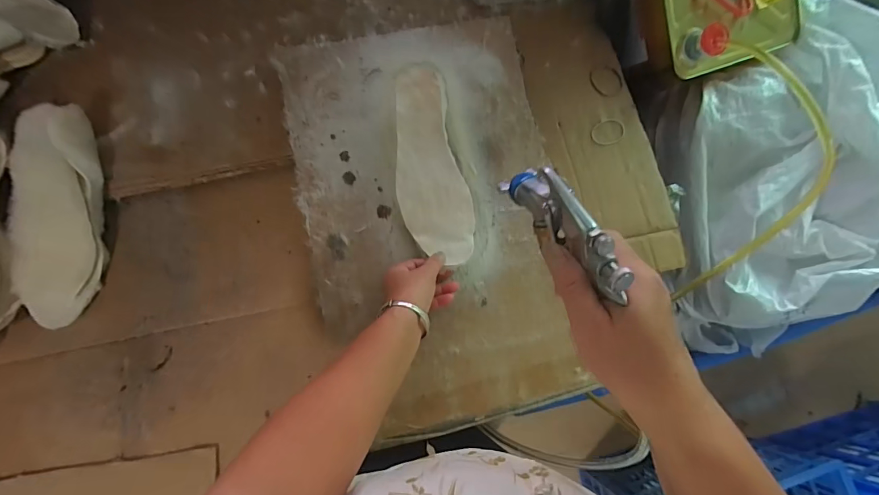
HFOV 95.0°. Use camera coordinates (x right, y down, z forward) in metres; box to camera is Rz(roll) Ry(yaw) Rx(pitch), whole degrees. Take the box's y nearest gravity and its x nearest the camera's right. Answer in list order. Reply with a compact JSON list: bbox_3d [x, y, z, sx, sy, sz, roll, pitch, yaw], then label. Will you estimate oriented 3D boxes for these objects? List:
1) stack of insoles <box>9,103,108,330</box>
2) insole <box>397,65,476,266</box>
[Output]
[{"bbox_3d":[-0.481,-0.045,0.512,0.097,0.049,0.282,-10,82,-4],"label":"stack of insoles"},{"bbox_3d":[-0.015,-0.113,0.553,0.095,0.014,0.275,-12,82,-5],"label":"insole"}]

